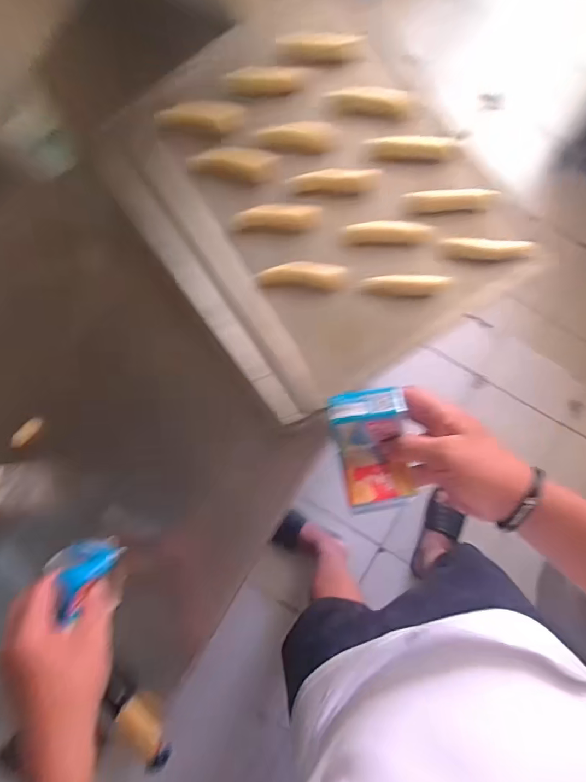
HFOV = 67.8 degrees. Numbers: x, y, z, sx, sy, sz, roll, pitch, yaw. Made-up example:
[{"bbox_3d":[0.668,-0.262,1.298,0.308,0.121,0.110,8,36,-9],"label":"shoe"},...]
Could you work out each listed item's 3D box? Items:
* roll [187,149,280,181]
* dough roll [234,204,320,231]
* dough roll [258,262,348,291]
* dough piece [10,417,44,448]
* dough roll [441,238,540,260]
[{"bbox_3d":[-0.071,-0.279,0.533,0.104,0.015,0.038,6,85,3],"label":"roll"},{"bbox_3d":[-0.018,-0.215,0.539,0.105,0.020,0.025,-2,85,3],"label":"dough roll"},{"bbox_3d":[0.013,-0.138,0.522,0.105,0.017,0.026,-2,85,-10],"label":"dough roll"},{"bbox_3d":[-0.335,0.052,0.549,0.016,0.009,0.045,36,72,5],"label":"dough piece"},{"bbox_3d":[0.221,-0.160,0.494,0.096,0.023,0.018,6,85,3],"label":"dough roll"}]

